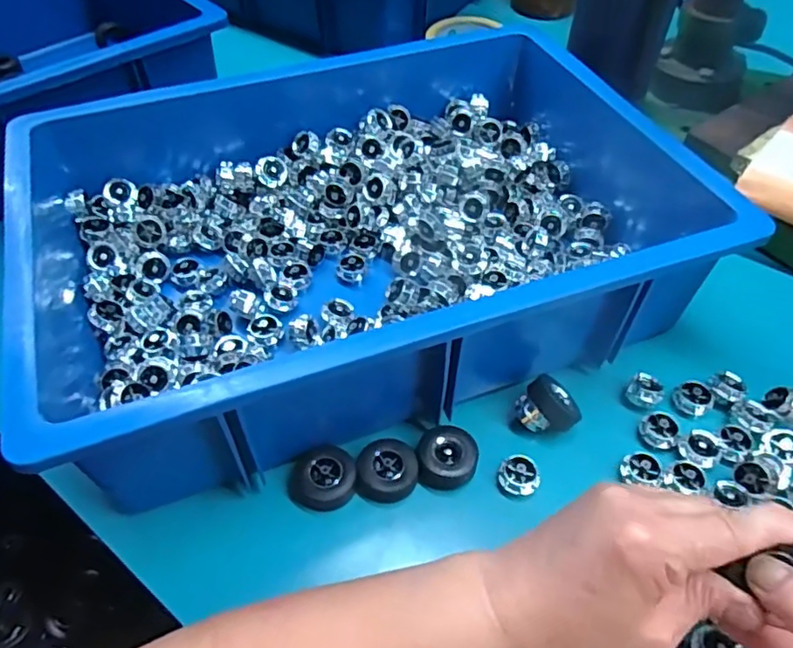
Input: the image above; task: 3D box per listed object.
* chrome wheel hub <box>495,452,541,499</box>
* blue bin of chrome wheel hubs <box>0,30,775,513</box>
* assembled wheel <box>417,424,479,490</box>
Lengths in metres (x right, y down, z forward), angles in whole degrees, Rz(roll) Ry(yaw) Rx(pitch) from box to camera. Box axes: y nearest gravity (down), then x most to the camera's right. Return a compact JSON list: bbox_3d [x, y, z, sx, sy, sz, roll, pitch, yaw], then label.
[{"bbox_3d":[0.075,0.095,0.381,0.023,0.019,0.023,-1,52,1],"label":"chrome wheel hub"},{"bbox_3d":[-0.033,-0.084,0.459,0.439,0.113,0.330,-19,53,-13],"label":"blue bin of chrome wheel hubs"},{"bbox_3d":[0.032,0.085,0.389,0.037,0.027,0.037,-1,52,1],"label":"assembled wheel"}]

